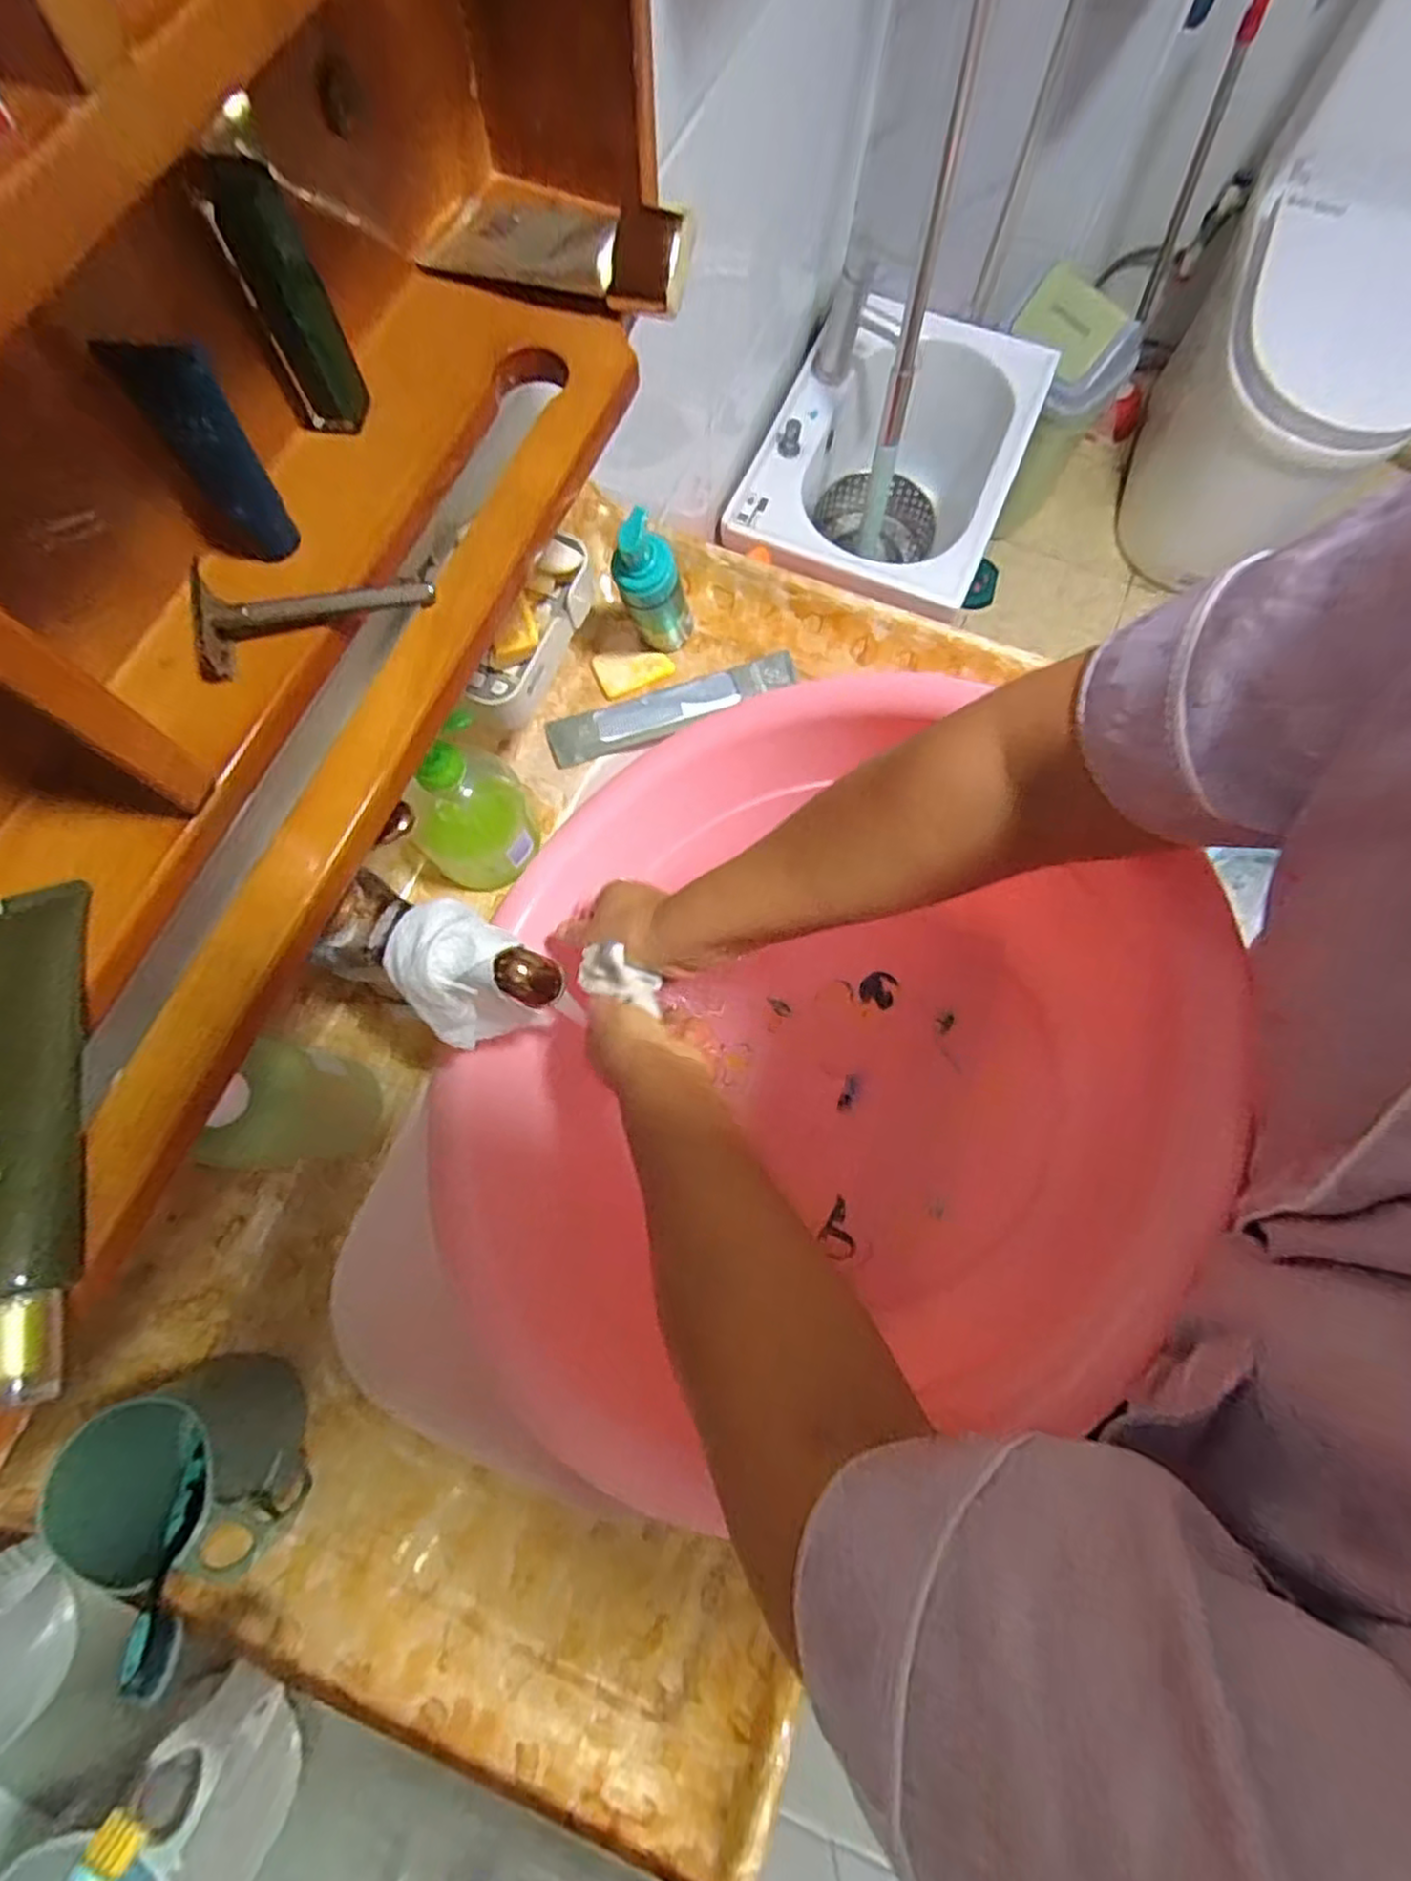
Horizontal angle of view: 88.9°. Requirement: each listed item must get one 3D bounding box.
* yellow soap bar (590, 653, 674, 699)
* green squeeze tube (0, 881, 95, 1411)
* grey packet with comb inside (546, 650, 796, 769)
[{"bbox_3d":[-0.062,-0.239,0.627,0.066,0.009,0.044,-20,74,-6],"label":"yellow soap bar"},{"bbox_3d":[-0.235,0.060,0.232,0.056,0.025,0.166,-16,73,-5],"label":"green squeeze tube"},{"bbox_3d":[-0.027,-0.200,0.618,0.217,0.011,0.046,-18,74,-5],"label":"grey packet with comb inside"}]

